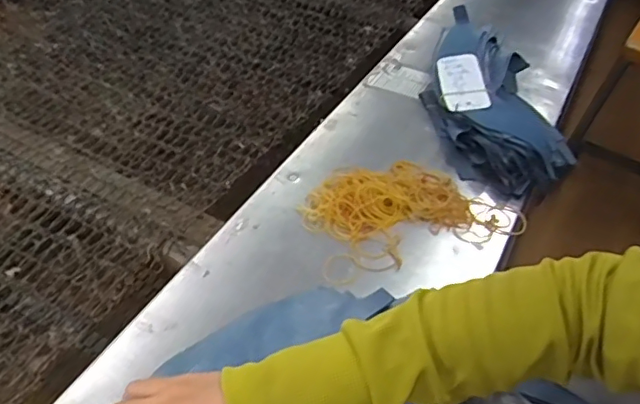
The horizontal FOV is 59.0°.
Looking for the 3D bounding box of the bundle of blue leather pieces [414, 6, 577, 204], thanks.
[{"bbox_3d":[0.220,-0.137,0.733,0.160,0.080,0.312,-6,45,-12],"label":"bundle of blue leather pieces"}]

